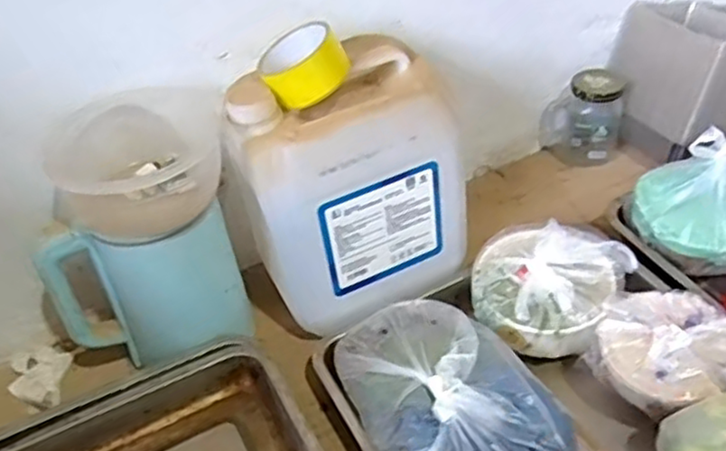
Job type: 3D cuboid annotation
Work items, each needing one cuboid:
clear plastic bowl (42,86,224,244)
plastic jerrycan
[{"bbox_3d":[-0.233,-0.068,0.712,0.185,0.082,0.151,-11,43,-4],"label":"clear plastic bowl"},{"bbox_3d":[-0.015,-0.051,0.782,0.224,0.256,0.172,-20,44,-13],"label":"plastic jerrycan"}]

